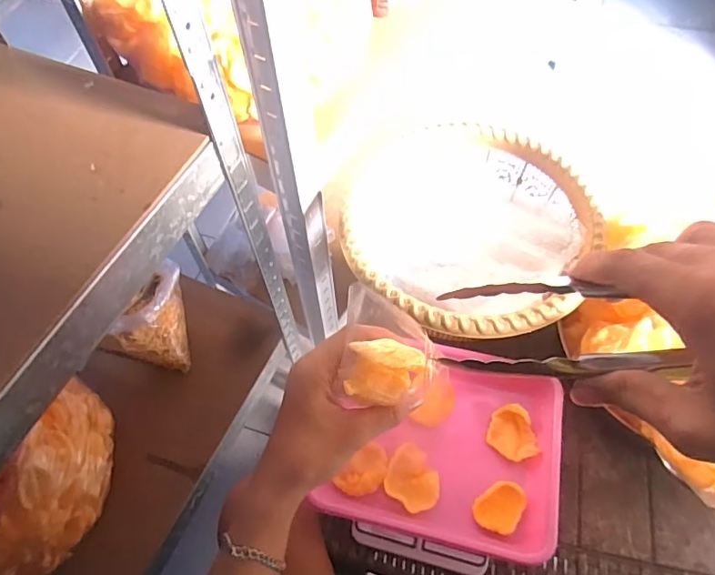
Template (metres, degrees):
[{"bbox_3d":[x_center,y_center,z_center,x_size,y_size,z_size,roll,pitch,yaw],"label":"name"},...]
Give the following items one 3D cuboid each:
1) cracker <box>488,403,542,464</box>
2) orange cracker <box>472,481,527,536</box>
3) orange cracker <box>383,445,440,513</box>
[{"bbox_3d":[0.149,0.140,0.491,0.042,0.019,0.050,-18,60,-9],"label":"cracker"},{"bbox_3d":[0.129,0.197,0.459,0.048,0.008,0.036,-38,65,-19],"label":"orange cracker"},{"bbox_3d":[0.052,0.175,0.471,0.048,0.010,0.054,17,61,12],"label":"orange cracker"}]

